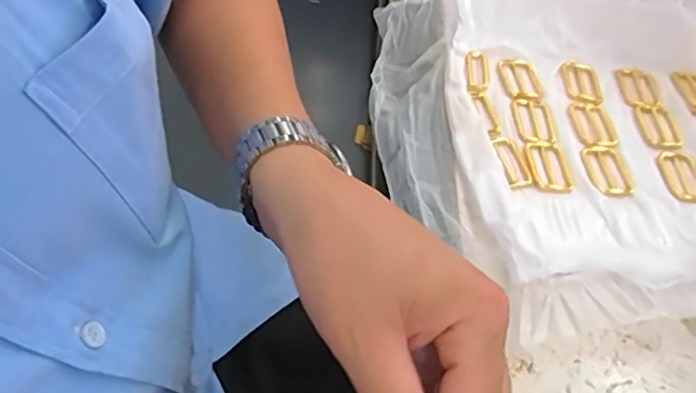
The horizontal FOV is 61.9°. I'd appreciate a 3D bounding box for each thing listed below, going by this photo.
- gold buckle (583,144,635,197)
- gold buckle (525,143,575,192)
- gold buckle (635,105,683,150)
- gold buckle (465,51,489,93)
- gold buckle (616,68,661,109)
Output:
[{"bbox_3d":[0.192,-0.020,0.431,0.030,0.004,0.048,0,53,-8],"label":"gold buckle"},{"bbox_3d":[0.147,-0.022,0.426,0.030,0.004,0.044,1,52,-7],"label":"gold buckle"},{"bbox_3d":[0.250,-0.057,0.467,0.029,0.004,0.046,2,52,-6],"label":"gold buckle"},{"bbox_3d":[0.106,-0.102,0.475,0.019,0.006,0.046,8,52,-2],"label":"gold buckle"},{"bbox_3d":[0.251,-0.093,0.497,0.031,0.004,0.045,5,52,-4],"label":"gold buckle"}]

